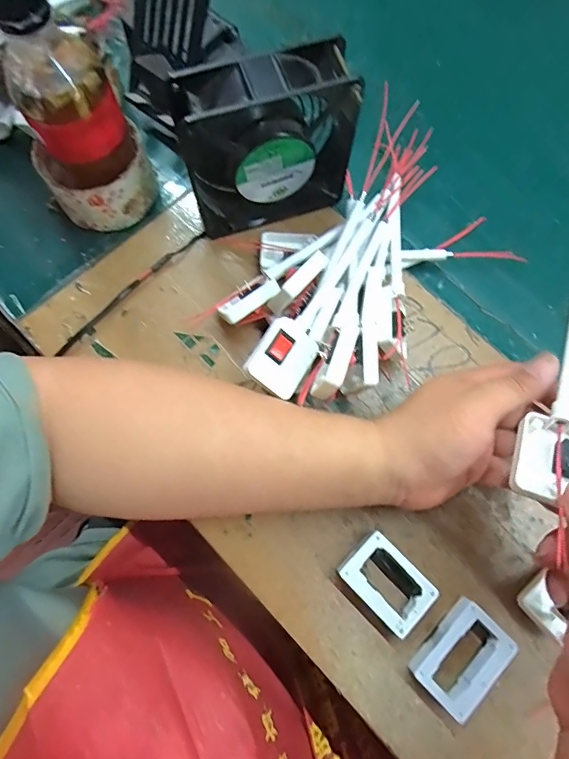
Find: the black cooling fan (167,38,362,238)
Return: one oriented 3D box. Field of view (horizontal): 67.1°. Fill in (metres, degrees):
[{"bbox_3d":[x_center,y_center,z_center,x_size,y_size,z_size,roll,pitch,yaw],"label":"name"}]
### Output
[{"bbox_3d":[-0.013,-0.167,0.315,0.117,0.121,0.039,-16,76,-5],"label":"black cooling fan"}]

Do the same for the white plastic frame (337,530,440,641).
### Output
[{"bbox_3d":[0.069,0.137,0.292,0.040,0.017,0.058,-44,80,-11],"label":"white plastic frame"}]

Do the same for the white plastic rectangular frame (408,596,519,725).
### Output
[{"bbox_3d":[0.116,0.180,0.280,0.061,0.017,0.043,-42,79,-10],"label":"white plastic rectangular frame"}]

